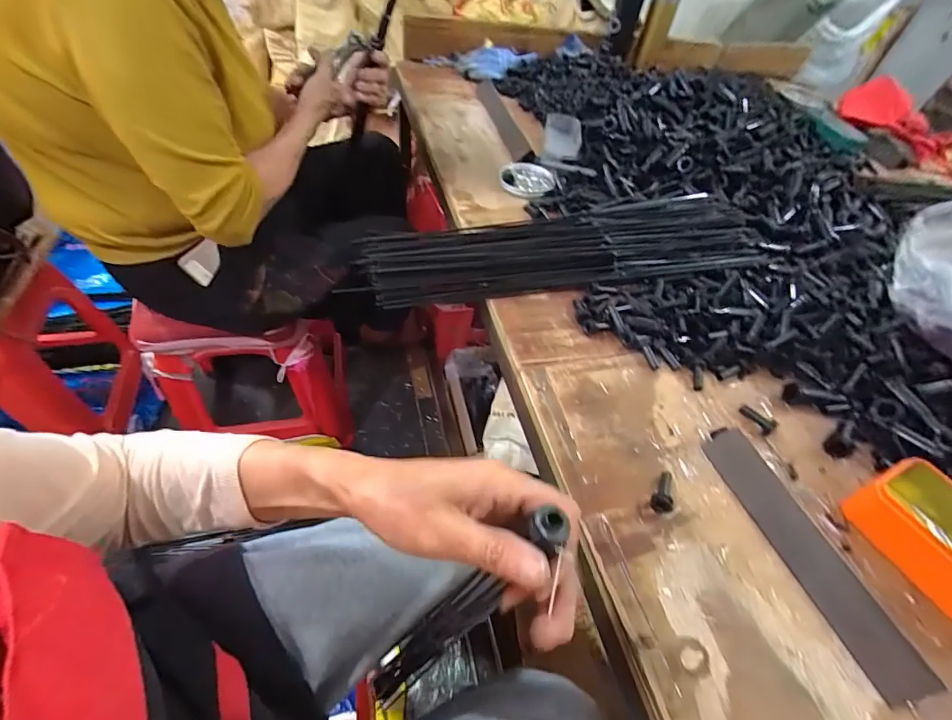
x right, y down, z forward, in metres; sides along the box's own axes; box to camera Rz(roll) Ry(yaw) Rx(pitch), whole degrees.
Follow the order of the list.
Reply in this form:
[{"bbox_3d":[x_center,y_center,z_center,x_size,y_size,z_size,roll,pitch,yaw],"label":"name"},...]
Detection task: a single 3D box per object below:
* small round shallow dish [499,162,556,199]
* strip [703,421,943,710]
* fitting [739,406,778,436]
[{"bbox_3d":[0.084,-0.297,0.725,0.088,0.015,0.101,10,50,0],"label":"small round shallow dish"},{"bbox_3d":[0.278,0.160,0.377,0.038,0.007,0.215,-38,54,19],"label":"strip"},{"bbox_3d":[0.295,0.062,0.465,0.035,0.011,0.015,39,56,23],"label":"fitting"}]

